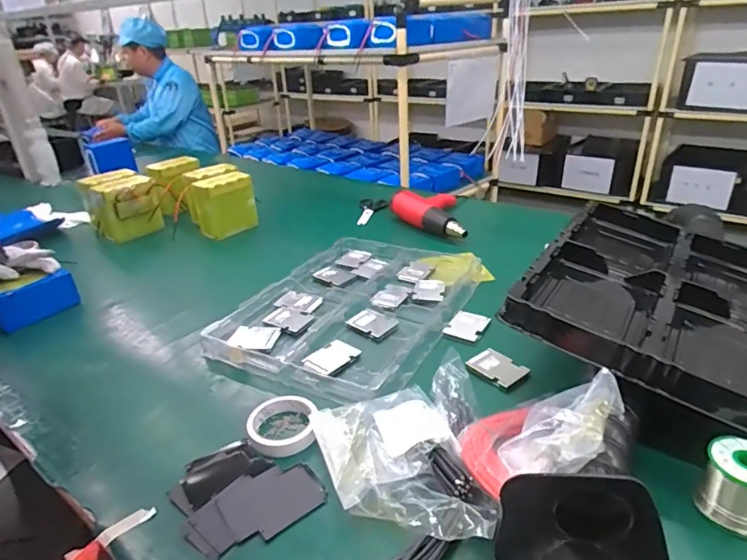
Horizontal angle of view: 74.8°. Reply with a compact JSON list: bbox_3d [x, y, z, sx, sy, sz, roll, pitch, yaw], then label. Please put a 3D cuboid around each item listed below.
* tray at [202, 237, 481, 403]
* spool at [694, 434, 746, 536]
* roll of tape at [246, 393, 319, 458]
[{"bbox_3d":[-0.027,0.030,0.928,0.357,0.031,0.491,12,31,26],"label":"tray"},{"bbox_3d":[0.384,0.212,0.509,0.069,0.070,0.061,21,36,38],"label":"spool"},{"bbox_3d":[-0.124,0.190,0.654,0.090,0.026,0.100,-17,31,-25],"label":"roll of tape"}]

